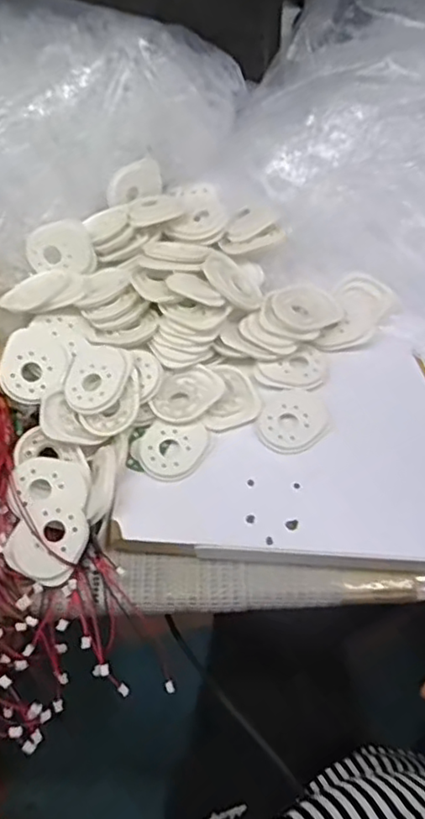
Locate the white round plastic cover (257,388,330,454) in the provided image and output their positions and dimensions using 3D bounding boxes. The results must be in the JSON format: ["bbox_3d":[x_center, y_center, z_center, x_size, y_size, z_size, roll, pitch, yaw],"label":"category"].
[{"bbox_3d":[0.062,0.008,0.473,0.050,0.008,0.056,26,62,18],"label":"white round plastic cover"}]

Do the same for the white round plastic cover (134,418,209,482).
[{"bbox_3d":[-0.031,0.031,0.467,0.053,0.012,0.045,-2,57,1],"label":"white round plastic cover"}]

